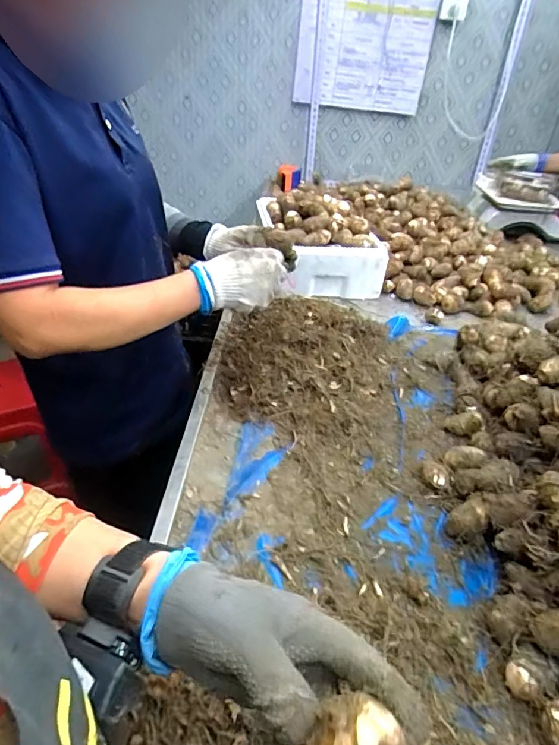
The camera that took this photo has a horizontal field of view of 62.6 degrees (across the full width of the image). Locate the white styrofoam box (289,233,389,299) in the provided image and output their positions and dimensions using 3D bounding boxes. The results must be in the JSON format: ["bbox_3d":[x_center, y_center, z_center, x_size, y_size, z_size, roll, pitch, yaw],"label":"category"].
[{"bbox_3d":[0.146,-0.247,1.131,0.231,0.125,0.048,-2,47,-7],"label":"white styrofoam box"}]

